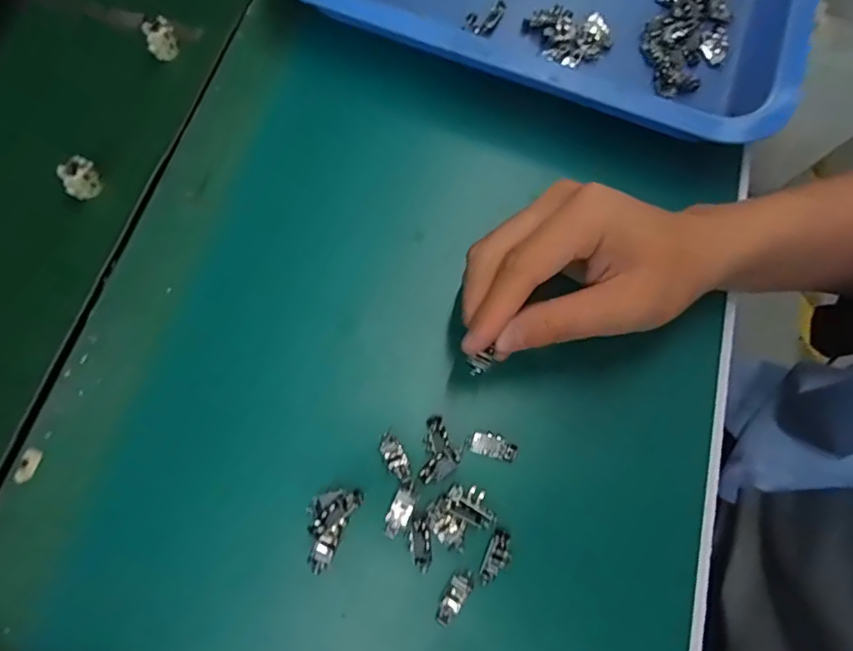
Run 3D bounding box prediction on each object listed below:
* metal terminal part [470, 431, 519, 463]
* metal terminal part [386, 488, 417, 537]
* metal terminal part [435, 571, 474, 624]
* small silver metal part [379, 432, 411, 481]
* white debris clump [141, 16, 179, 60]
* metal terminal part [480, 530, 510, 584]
[{"bbox_3d":[0.035,0.063,0.285,0.024,0.005,0.012,17,71,3],"label":"metal terminal part"},{"bbox_3d":[-0.013,0.093,0.271,0.011,0.004,0.022,27,72,6],"label":"metal terminal part"},{"bbox_3d":[0.014,0.130,0.263,0.010,0.004,0.026,34,59,9],"label":"metal terminal part"},{"bbox_3d":[-0.016,0.067,0.280,0.011,0.004,0.025,-28,75,-11],"label":"small silver metal part"},{"bbox_3d":[-0.170,-0.184,0.351,0.018,0.020,0.017,1,71,-2],"label":"white debris clump"},{"bbox_3d":[0.035,0.114,0.269,0.012,0.004,0.026,24,72,5],"label":"metal terminal part"}]

